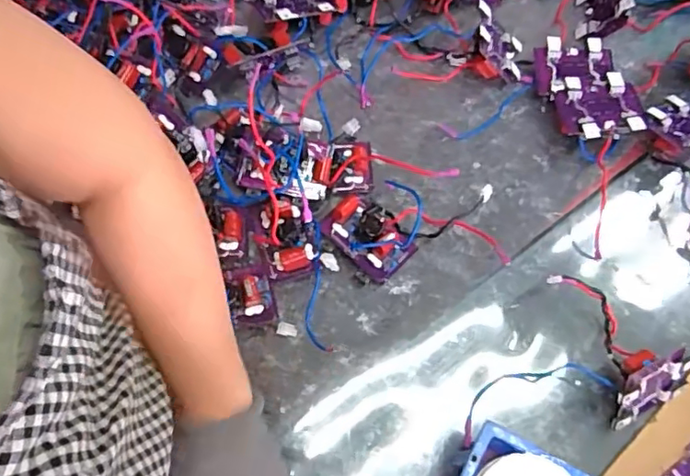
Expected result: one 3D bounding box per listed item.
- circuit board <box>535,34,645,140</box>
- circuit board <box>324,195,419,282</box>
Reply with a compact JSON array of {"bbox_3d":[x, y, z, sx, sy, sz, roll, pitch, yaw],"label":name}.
[{"bbox_3d":[0.284,-0.179,0.683,0.095,0.019,0.140,-13,61,-3],"label":"circuit board"},{"bbox_3d":[0.027,-0.005,0.625,0.093,0.048,0.071,42,74,14],"label":"circuit board"}]

